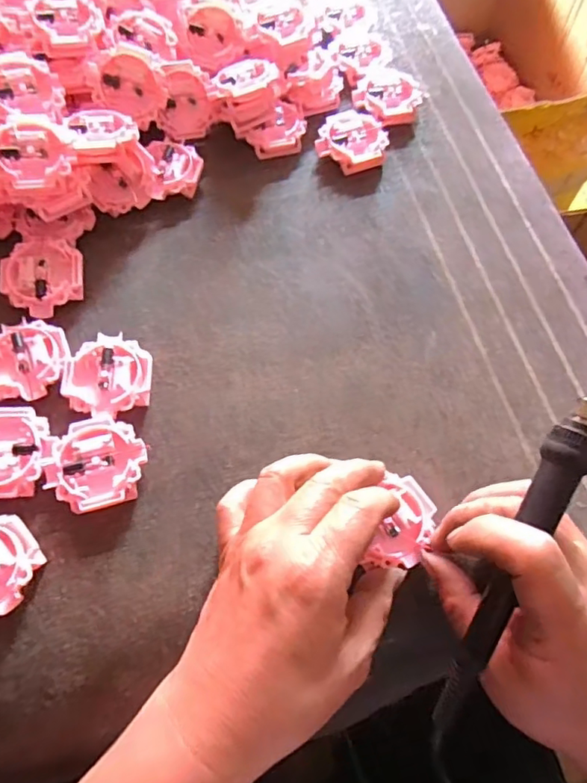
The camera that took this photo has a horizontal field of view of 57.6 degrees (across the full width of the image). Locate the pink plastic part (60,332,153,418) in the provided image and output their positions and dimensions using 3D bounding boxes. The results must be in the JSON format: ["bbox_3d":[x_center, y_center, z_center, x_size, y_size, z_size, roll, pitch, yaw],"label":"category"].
[{"bbox_3d":[-0.114,-0.009,0.330,0.051,0.012,0.053,4,65,1],"label":"pink plastic part"}]

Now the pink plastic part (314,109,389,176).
[{"bbox_3d":[0.045,-0.195,0.419,0.052,0.016,0.052,0,65,-1],"label":"pink plastic part"}]

